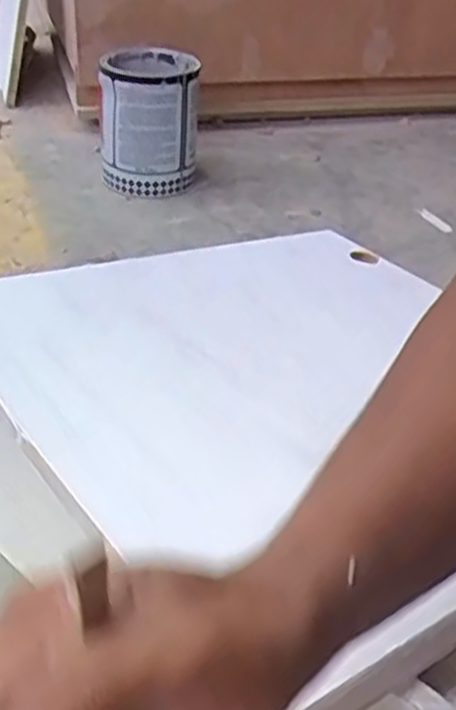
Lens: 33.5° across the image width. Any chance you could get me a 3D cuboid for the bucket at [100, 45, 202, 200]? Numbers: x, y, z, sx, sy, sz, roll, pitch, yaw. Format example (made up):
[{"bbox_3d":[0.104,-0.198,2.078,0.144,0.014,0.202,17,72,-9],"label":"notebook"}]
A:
[{"bbox_3d":[-0.136,-0.407,1.321,0.165,0.202,0.181,0,36,-6],"label":"bucket"}]

